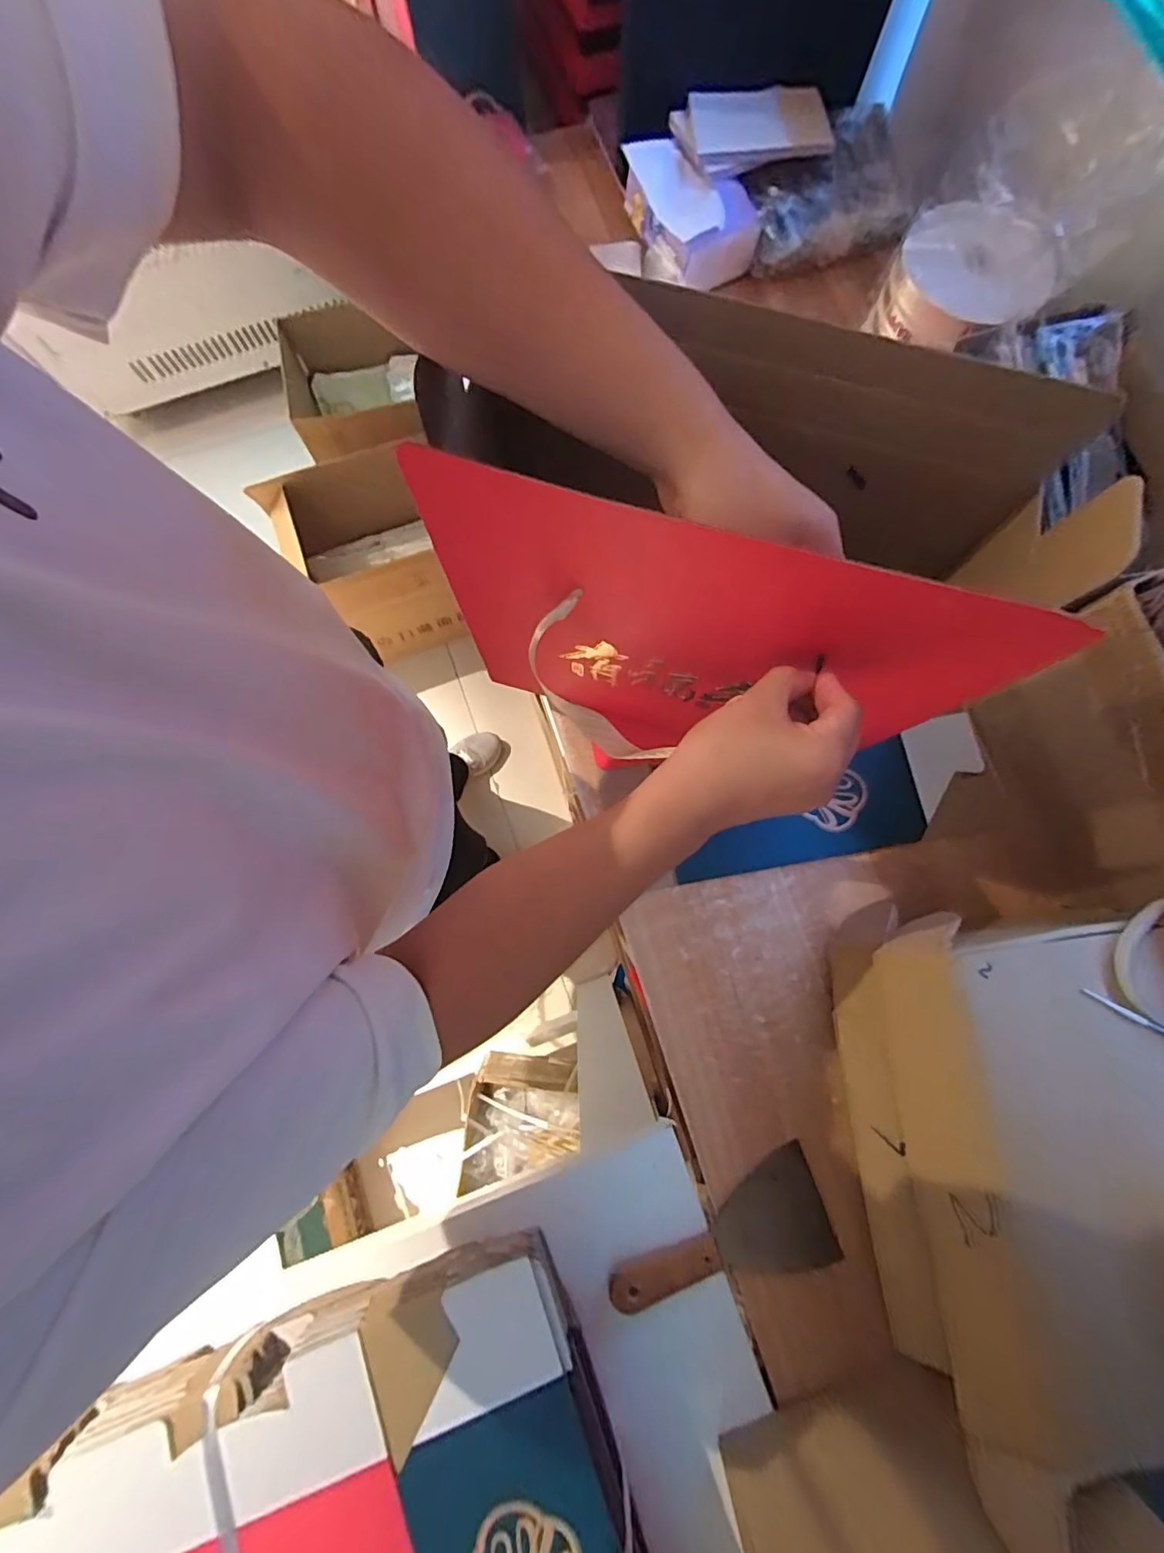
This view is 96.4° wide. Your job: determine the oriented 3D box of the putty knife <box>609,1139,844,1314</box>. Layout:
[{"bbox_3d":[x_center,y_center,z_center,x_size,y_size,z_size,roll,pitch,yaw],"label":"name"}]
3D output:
[{"bbox_3d":[0.116,0.392,0.436,0.191,0.026,0.085,-18,80,-3],"label":"putty knife"}]

